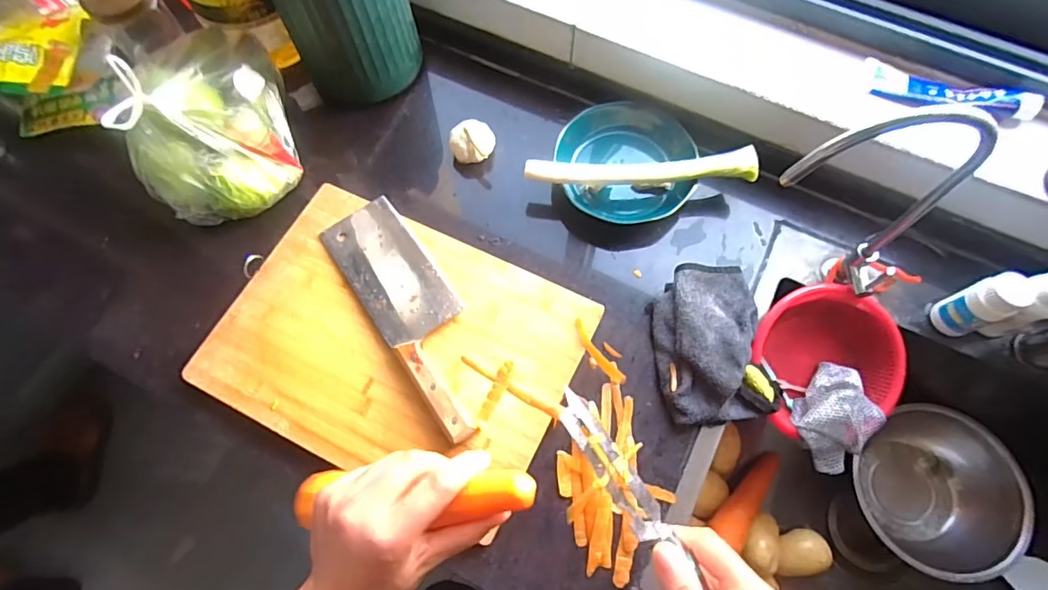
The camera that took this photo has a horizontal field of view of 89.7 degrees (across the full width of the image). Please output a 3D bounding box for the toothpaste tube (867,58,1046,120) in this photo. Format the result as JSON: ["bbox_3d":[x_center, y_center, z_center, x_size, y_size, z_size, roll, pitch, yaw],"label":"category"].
[{"bbox_3d":[0.471,-0.222,0.580,0.172,0.027,0.051,19,72,7],"label":"toothpaste tube"}]

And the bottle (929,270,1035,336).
[{"bbox_3d":[0.477,0.012,0.555,0.043,0.090,0.043,-27,72,-9],"label":"bottle"}]

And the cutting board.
[{"bbox_3d":[-0.140,0.049,0.569,0.370,0.024,0.265,24,72,9],"label":"cutting board"}]

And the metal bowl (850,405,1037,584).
[{"bbox_3d":[0.521,0.258,0.681,0.171,0.087,0.191,43,76,14],"label":"metal bowl"}]

